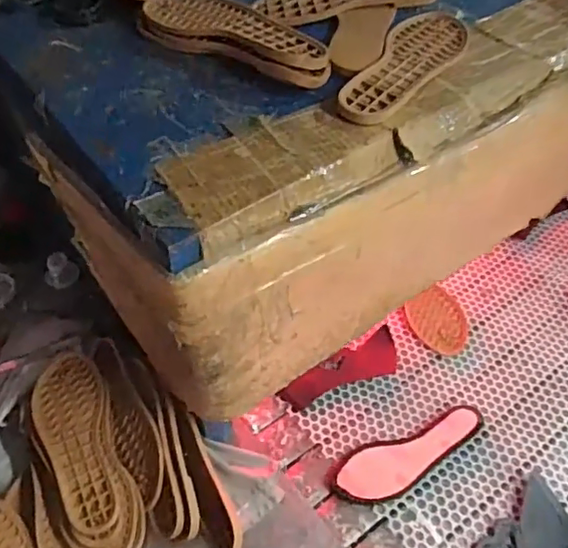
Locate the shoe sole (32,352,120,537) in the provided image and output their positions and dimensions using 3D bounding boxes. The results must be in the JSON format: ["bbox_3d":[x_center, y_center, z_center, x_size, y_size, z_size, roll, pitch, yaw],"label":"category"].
[{"bbox_3d":[-0.268,0.207,0.738,0.085,0.013,0.242,-11,54,-14],"label":"shoe sole"}]

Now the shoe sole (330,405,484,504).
[{"bbox_3d":[0.179,0.250,0.805,0.232,0.018,0.083,-16,51,-15],"label":"shoe sole"}]

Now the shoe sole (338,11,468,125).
[{"bbox_3d":[0.144,-0.244,0.671,0.080,0.014,0.263,22,50,18],"label":"shoe sole"}]

